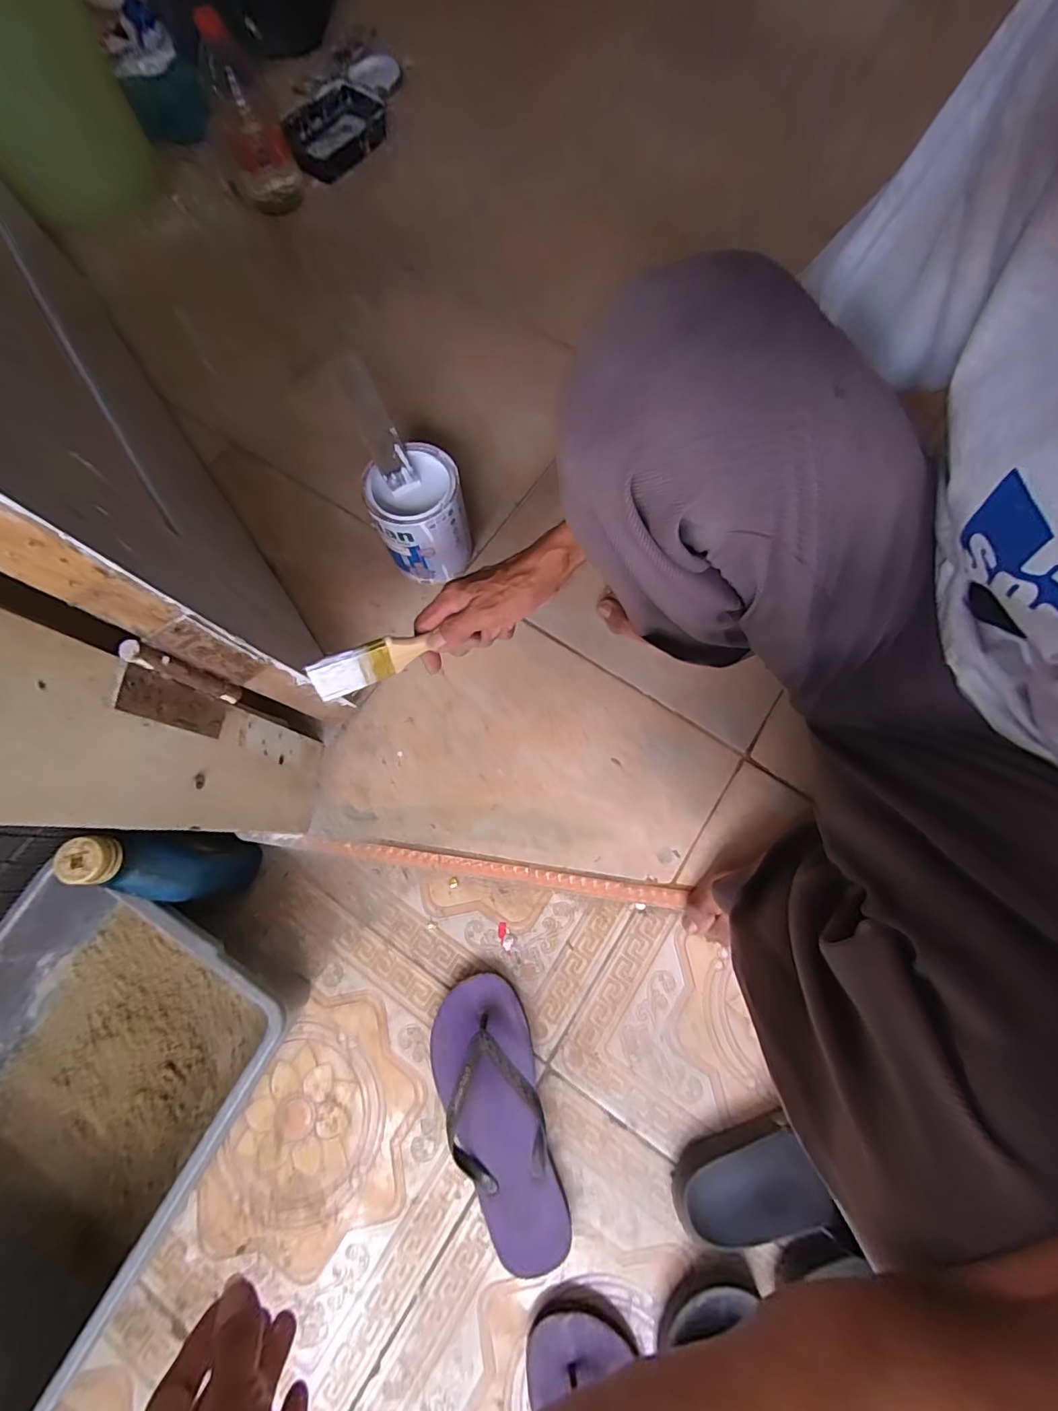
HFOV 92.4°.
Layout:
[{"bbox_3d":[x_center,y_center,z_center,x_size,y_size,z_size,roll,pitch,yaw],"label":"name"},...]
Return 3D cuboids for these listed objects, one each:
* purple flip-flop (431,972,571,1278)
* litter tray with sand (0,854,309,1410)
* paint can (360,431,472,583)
[{"bbox_3d":[-0.032,0.430,0.522,0.097,0.051,0.266,-13,75,-2],"label":"purple flip-flop"},{"bbox_3d":[-0.446,0.389,0.516,0.309,0.124,0.396,29,78,9],"label":"litter tray with sand"},{"bbox_3d":[-0.123,-0.216,0.599,0.100,0.131,0.107,-1,75,2],"label":"paint can"}]

